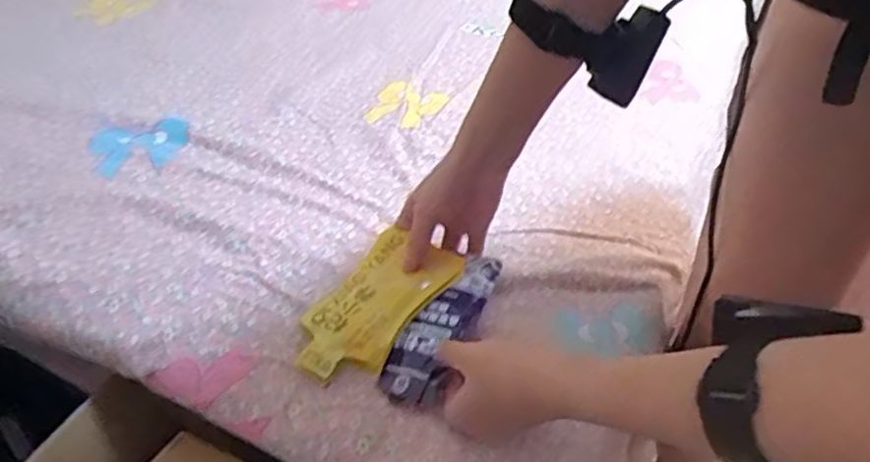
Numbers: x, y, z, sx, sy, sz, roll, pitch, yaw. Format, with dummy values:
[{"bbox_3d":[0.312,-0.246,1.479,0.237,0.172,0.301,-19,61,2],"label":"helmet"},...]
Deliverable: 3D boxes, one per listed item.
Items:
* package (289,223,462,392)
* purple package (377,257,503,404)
[{"bbox_3d":[-0.051,0.059,0.542,0.079,0.025,0.163,27,44,24],"label":"package"},{"bbox_3d":[0.008,0.076,0.535,0.044,0.014,0.155,26,53,23],"label":"purple package"}]

